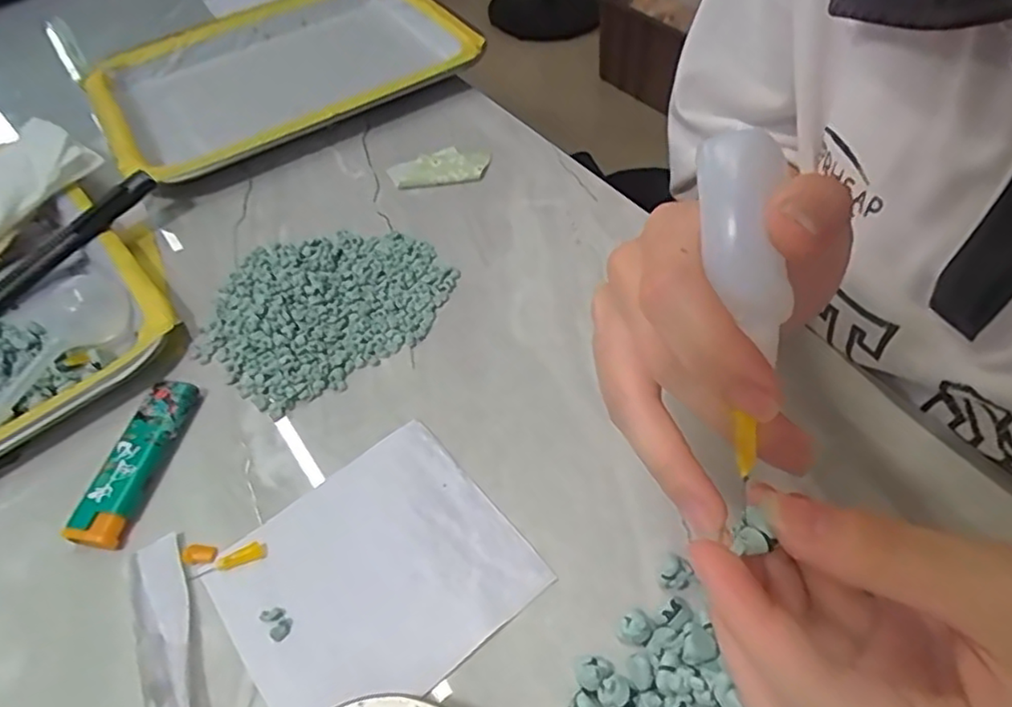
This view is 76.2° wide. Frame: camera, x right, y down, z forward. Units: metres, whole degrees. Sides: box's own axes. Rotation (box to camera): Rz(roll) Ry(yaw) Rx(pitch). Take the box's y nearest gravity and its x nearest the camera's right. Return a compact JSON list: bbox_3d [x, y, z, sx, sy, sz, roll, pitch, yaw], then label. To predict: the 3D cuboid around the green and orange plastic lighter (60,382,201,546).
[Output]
[{"bbox_3d":[-0.167,0.047,0.292,0.023,0.010,0.079,5,52,7],"label":"green and orange plastic lighter"}]

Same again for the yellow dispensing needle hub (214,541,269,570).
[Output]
[{"bbox_3d":[-0.108,0.083,0.264,0.021,0.004,0.007,-22,54,-14],"label":"yellow dispensing needle hub"}]

